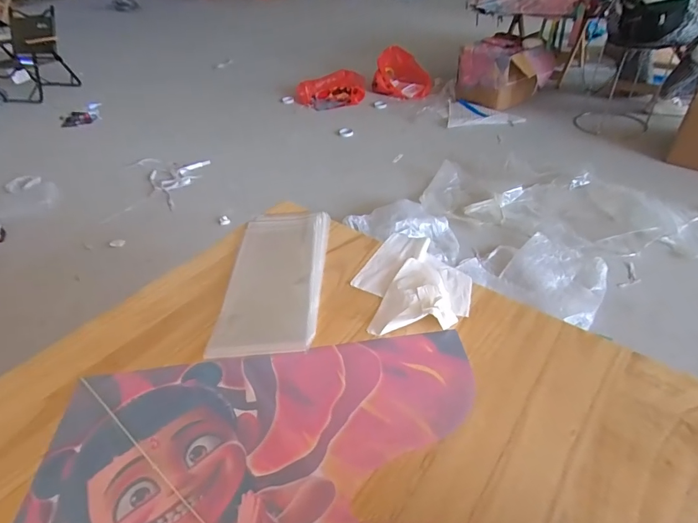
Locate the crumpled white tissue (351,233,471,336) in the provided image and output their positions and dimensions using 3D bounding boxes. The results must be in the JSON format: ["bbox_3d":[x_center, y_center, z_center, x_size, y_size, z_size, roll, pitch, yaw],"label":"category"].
[{"bbox_3d":[0.103,0.024,0.661,0.175,0.033,0.217,-1,41,5],"label":"crumpled white tissue"}]

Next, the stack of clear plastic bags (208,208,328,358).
[{"bbox_3d":[-0.123,0.015,0.690,0.158,0.027,0.329,-3,41,3],"label":"stack of clear plastic bags"}]

